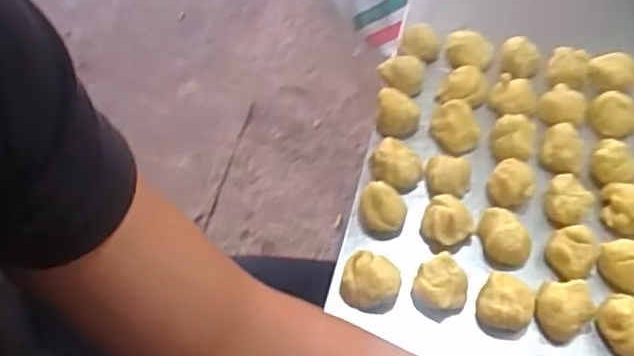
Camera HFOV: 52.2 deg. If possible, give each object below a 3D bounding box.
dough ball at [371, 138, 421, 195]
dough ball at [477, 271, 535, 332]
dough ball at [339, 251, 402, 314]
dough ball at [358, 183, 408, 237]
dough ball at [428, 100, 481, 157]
[{"bbox_3d":[0.068,-0.012,0.553,0.042,0.026,0.045,2,56,-3],"label":"dough ball"},{"bbox_3d":[0.141,0.094,0.483,0.039,0.026,0.038,2,56,-3],"label":"dough ball"},{"bbox_3d":[0.041,0.077,0.489,0.043,0.031,0.041,2,56,-3],"label":"dough ball"},{"bbox_3d":[0.053,0.026,0.528,0.037,0.027,0.035,2,56,-3],"label":"dough ball"},{"bbox_3d":[0.123,-0.043,0.575,0.036,0.030,0.042,-14,58,-13],"label":"dough ball"}]

